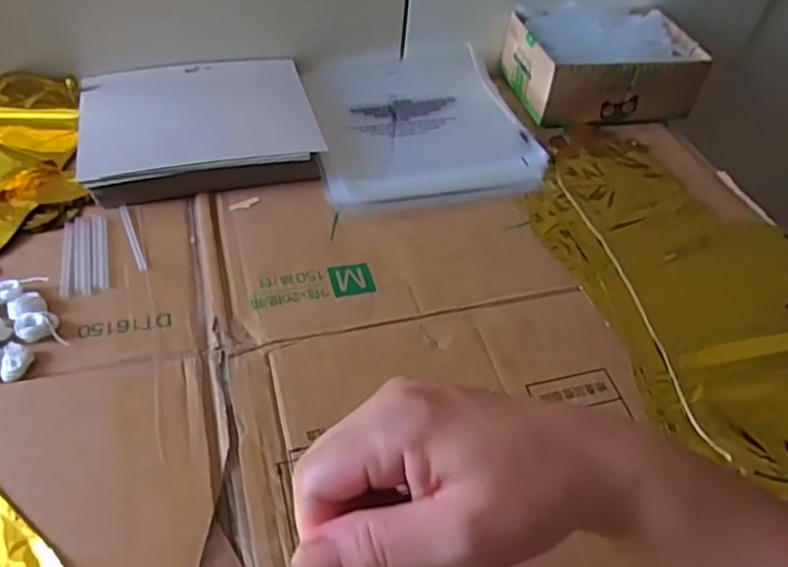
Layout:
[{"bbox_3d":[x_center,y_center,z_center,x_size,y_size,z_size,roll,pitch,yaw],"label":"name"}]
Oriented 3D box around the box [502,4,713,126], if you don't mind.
[{"bbox_3d":[0.225,-0.239,0.689,0.175,0.063,0.127,-7,49,-11],"label":"box"}]

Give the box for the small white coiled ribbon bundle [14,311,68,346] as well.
[{"bbox_3d":[-0.252,0.034,0.453,0.028,0.010,0.031,-21,54,-22],"label":"small white coiled ribbon bundle"}]

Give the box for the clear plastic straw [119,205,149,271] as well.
[{"bbox_3d":[-0.211,-0.038,0.517,0.008,0.004,0.077,-19,53,-21],"label":"clear plastic straw"}]

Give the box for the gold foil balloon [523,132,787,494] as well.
[{"bbox_3d":[0.266,0.020,0.512,0.209,0.025,0.432,-15,51,-18],"label":"gold foil balloon"}]

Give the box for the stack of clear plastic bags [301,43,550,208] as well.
[{"bbox_3d":[0.023,-0.171,0.652,0.208,0.015,0.235,-7,49,-11],"label":"stack of clear plastic bags"}]

